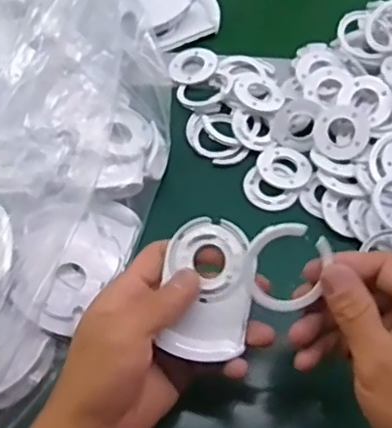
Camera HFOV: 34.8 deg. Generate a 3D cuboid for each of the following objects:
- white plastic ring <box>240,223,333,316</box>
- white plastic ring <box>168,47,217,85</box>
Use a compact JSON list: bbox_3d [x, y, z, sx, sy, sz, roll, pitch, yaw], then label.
[{"bbox_3d":[0.050,0.030,0.356,0.045,0.055,0.012,11,25,0],"label":"white plastic ring"},{"bbox_3d":[-0.002,-0.134,0.560,0.041,0.011,0.045,0,60,0],"label":"white plastic ring"}]

